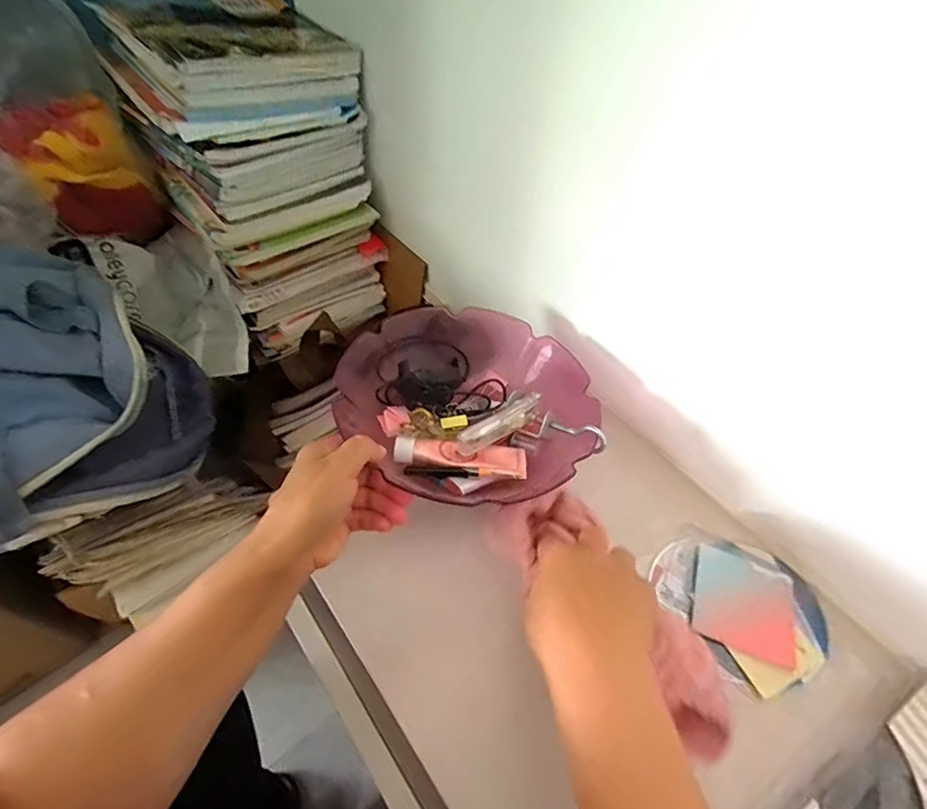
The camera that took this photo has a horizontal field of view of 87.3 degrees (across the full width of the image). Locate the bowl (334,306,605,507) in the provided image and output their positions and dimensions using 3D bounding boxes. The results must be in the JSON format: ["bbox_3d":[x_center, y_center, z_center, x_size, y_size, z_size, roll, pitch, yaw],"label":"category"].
[{"bbox_3d":[0.009,-0.010,0.455,0.223,0.056,0.207,2,53,-3],"label":"bowl"}]

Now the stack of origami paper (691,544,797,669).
[{"bbox_3d":[0.239,0.169,0.415,0.080,0.004,0.076,18,56,13],"label":"stack of origami paper"}]

